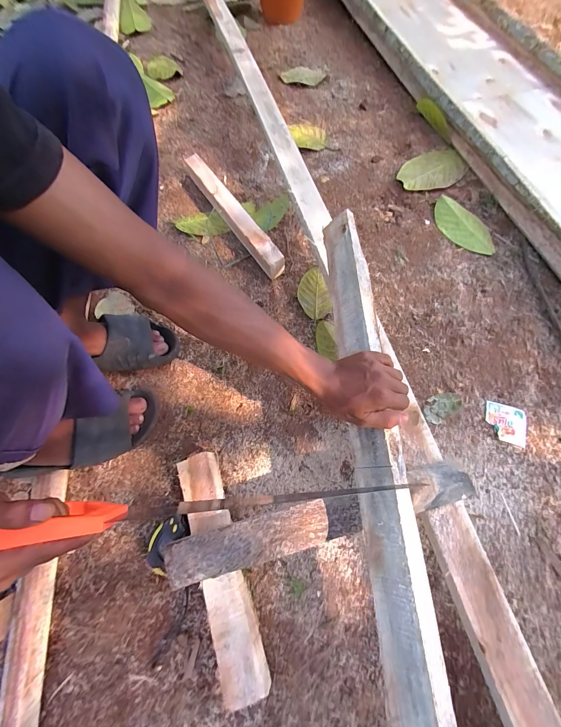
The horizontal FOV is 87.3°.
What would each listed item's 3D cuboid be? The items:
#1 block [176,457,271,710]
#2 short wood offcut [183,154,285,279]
[{"bbox_3d":[-0.095,0.301,0.450,0.063,0.049,0.320,-18,68,-9],"label":"block"},{"bbox_3d":[-0.125,-0.380,0.734,0.045,0.058,0.439,-30,70,-13],"label":"short wood offcut"}]

